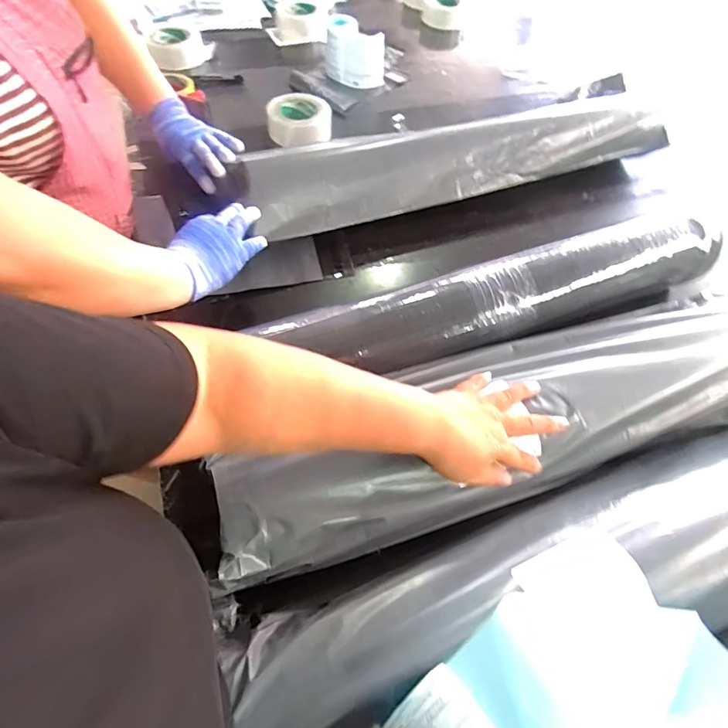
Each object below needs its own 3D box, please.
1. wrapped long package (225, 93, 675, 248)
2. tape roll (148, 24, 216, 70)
[{"bbox_3d":[0.163,-0.367,0.762,0.842,0.075,0.151,-18,61,-15],"label":"wrapped long package"},{"bbox_3d":[-0.437,-0.750,1.031,0.129,0.052,0.134,2,58,-3],"label":"tape roll"}]

